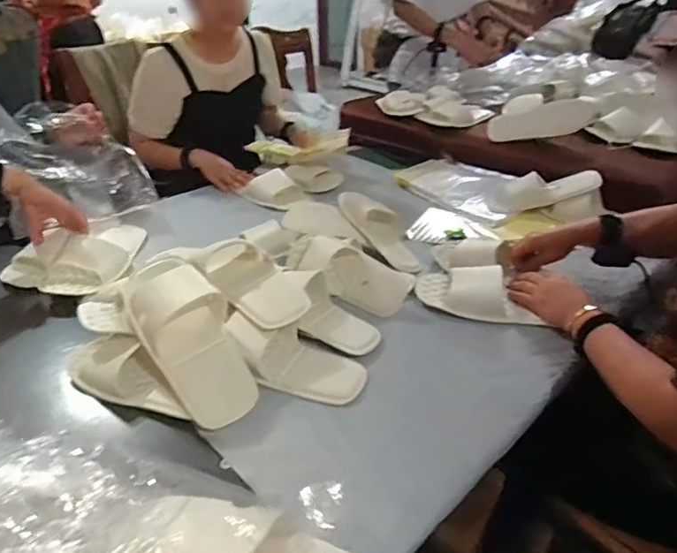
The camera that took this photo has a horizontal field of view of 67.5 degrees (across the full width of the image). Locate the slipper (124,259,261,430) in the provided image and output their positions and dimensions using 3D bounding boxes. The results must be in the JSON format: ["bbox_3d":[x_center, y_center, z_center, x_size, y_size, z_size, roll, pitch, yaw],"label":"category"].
[{"bbox_3d":[-0.209,0.065,0.702,0.119,0.054,0.249,-21,63,-30],"label":"slipper"}]

